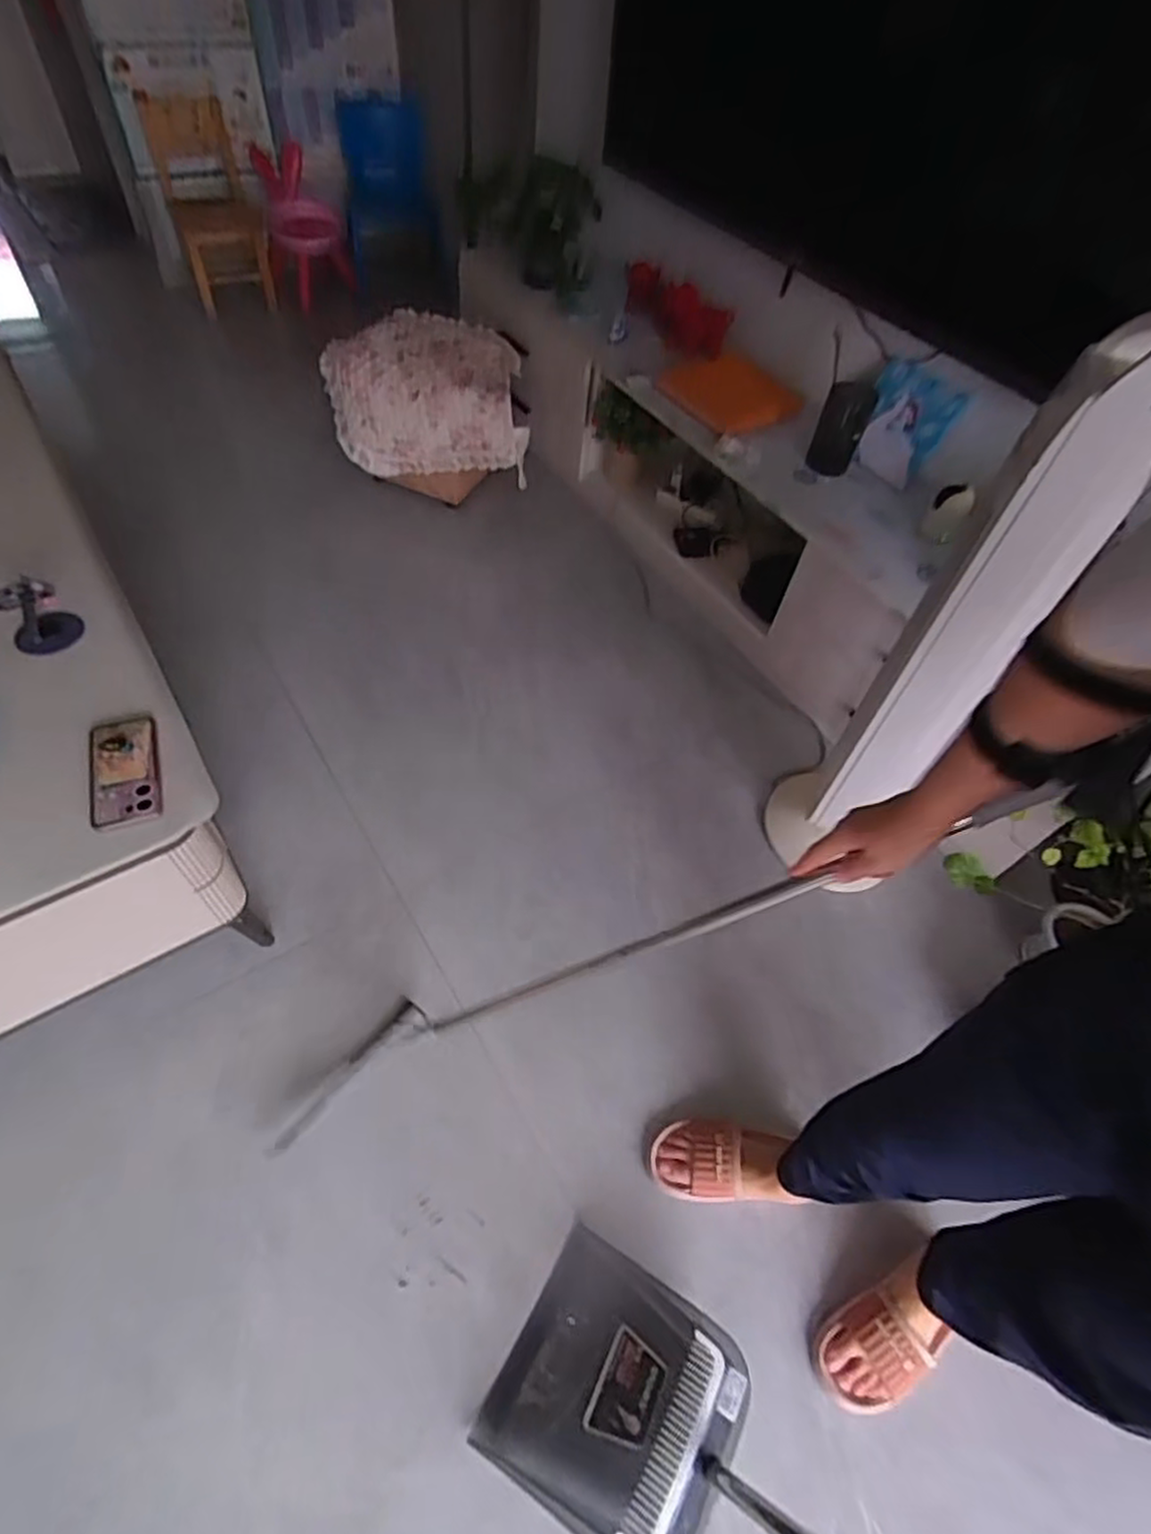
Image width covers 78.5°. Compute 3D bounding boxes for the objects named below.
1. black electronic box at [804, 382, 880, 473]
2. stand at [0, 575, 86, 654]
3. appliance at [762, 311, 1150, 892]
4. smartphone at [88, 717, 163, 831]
[{"bbox_3d":[0.555,-0.708,1.477,0.095,0.176,0.025,17,30,2],"label":"black electronic box"},{"bbox_3d":[-0.782,-0.225,1.008,0.108,0.091,0.097,37,58,20],"label":"stand"},{"bbox_3d":[0.544,-0.148,1.091,0.207,0.944,0.201,28,56,15],"label":"appliance"},{"bbox_3d":[-0.576,0.003,0.895,0.080,0.015,0.165,-15,56,-16],"label":"smartphone"}]

